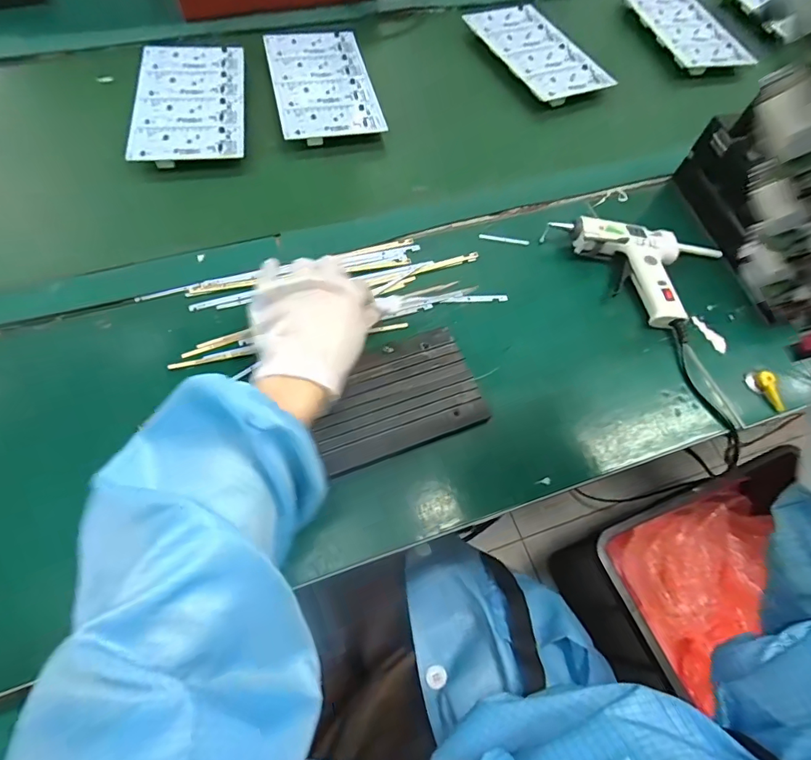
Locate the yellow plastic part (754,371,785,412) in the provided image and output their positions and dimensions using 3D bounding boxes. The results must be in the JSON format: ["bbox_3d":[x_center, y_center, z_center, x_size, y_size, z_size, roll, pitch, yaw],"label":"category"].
[{"bbox_3d":[0.351,0.011,0.438,0.004,0.017,0.041,-19,83,-41],"label":"yellow plastic part"}]

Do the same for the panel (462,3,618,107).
[{"bbox_3d":[0.181,-0.459,0.634,0.111,0.008,0.210,-24,68,-11],"label":"panel"}]

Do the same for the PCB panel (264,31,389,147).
[{"bbox_3d":[-0.107,-0.383,0.586,0.122,0.006,0.210,-13,67,-9],"label":"PCB panel"}]

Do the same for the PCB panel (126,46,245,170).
[{"bbox_3d":[-0.260,-0.343,0.555,0.123,0.013,0.207,-7,67,-5],"label":"PCB panel"}]

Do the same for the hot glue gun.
[{"bbox_3d":[0.250,-0.138,0.487,0.116,0.032,0.156,-39,74,-17],"label":"hot glue gun"}]

